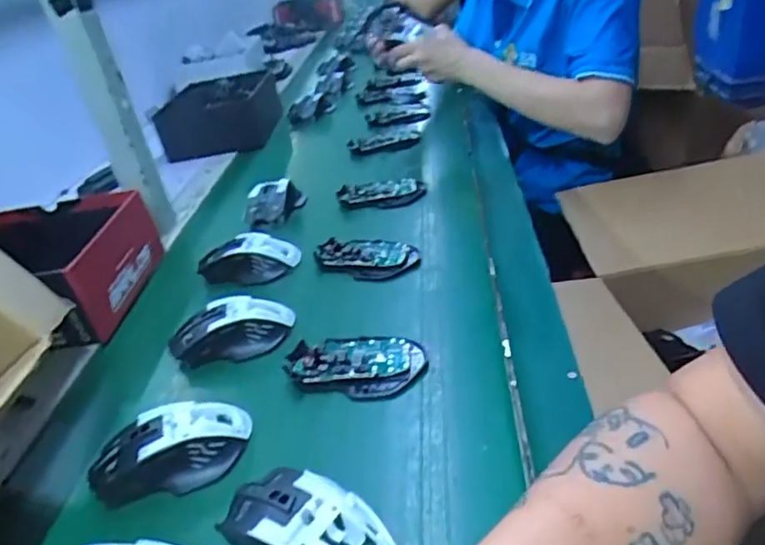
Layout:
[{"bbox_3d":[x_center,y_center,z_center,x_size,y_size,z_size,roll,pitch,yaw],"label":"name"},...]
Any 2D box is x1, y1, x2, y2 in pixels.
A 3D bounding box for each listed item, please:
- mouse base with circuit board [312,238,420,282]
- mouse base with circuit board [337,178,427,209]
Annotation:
[{"bbox_3d":[-0.020,-0.018,0.644,0.116,0.018,0.064,0,38,18],"label":"mouse base with circuit board"},{"bbox_3d":[-0.002,-0.108,0.783,0.114,0.018,0.055,-10,36,5],"label":"mouse base with circuit board"}]

